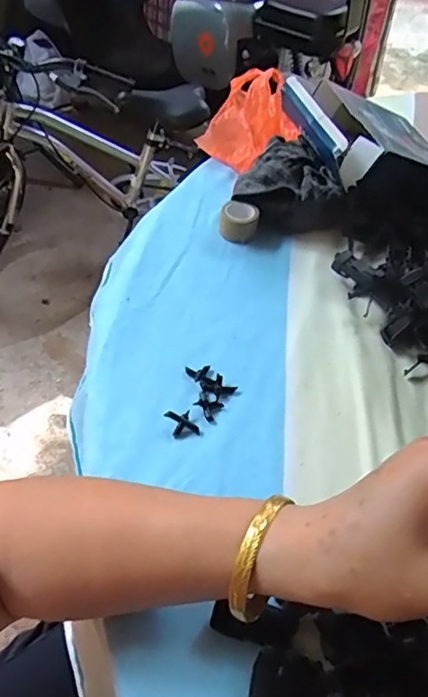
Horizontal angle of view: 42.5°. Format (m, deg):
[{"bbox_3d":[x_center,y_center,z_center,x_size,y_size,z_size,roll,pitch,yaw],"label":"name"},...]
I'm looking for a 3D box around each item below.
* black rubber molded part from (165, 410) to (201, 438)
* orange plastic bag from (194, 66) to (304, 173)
[{"bbox_3d":[-0.022,0.053,0.391,0.019,0.008,0.021,-18,53,-20],"label":"black rubber molded part"},{"bbox_3d":[0.048,-0.271,0.647,0.102,0.055,0.145,21,50,12],"label":"orange plastic bag"}]

